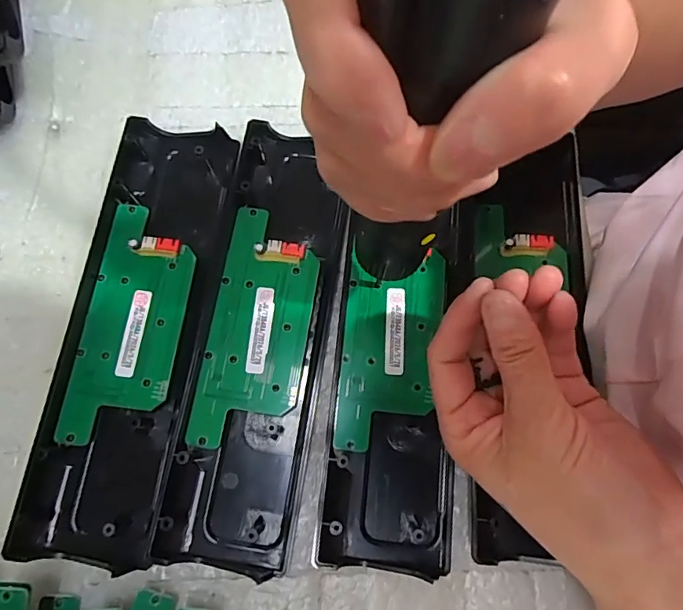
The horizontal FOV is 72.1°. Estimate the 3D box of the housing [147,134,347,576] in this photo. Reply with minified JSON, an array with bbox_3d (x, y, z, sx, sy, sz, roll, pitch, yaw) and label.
[{"bbox_3d":[-0.042,0.013,0.266,0.069,0.016,0.241,8,75,2],"label":"housing"}]

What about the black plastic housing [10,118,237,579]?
[{"bbox_3d":[-0.118,0.008,0.265,0.071,0.017,0.245,7,75,2],"label":"black plastic housing"}]

